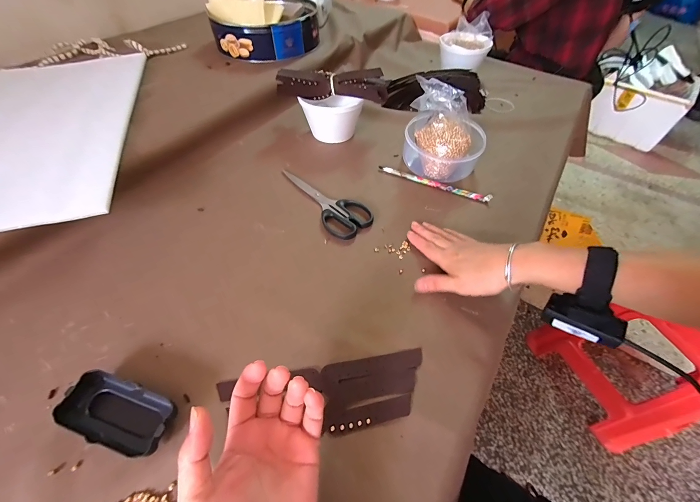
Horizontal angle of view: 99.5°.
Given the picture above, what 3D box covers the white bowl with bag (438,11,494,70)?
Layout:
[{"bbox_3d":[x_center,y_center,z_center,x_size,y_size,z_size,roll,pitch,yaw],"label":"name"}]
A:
[{"bbox_3d":[0.300,-0.532,0.770,0.122,0.112,0.125,0,53,0],"label":"white bowl with bag"}]

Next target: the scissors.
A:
[{"bbox_3d":[-0.040,-0.093,0.491,0.074,0.009,0.185,-30,59,-21],"label":"scissors"}]

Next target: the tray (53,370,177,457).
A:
[{"bbox_3d":[-0.226,0.159,0.293,0.108,0.029,0.050,16,55,11],"label":"tray"}]

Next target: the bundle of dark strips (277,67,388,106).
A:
[{"bbox_3d":[-0.033,-0.315,0.561,0.210,0.044,0.071,8,54,6],"label":"bundle of dark strips"}]

